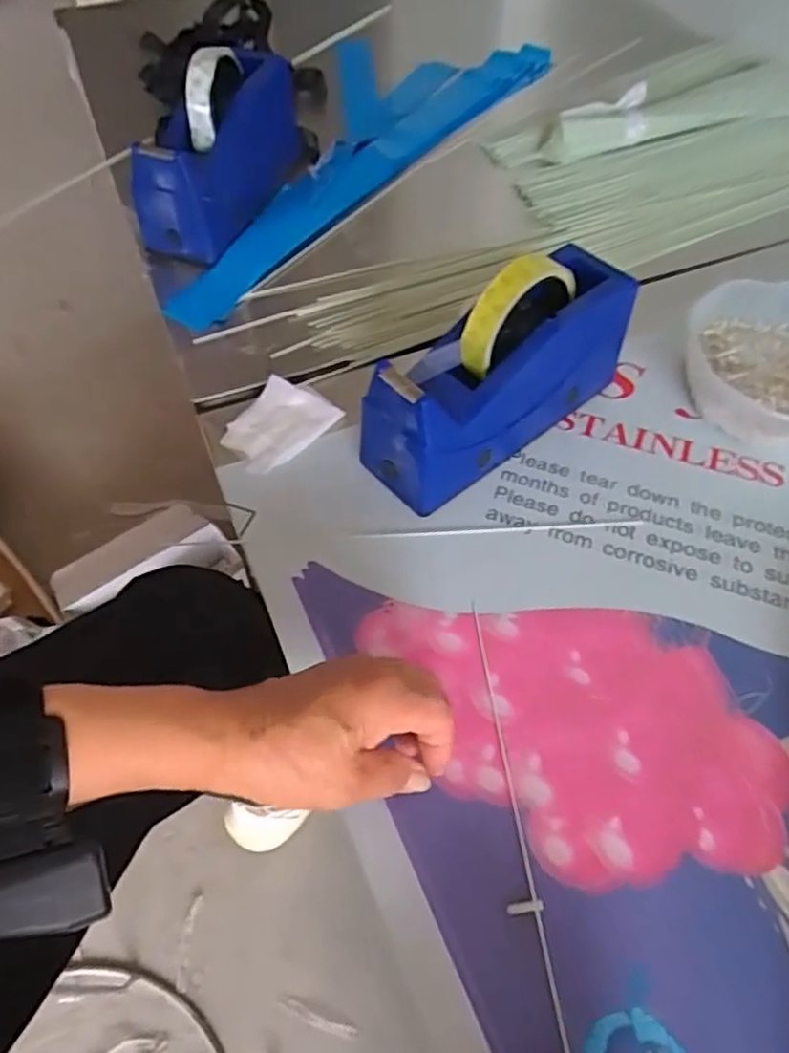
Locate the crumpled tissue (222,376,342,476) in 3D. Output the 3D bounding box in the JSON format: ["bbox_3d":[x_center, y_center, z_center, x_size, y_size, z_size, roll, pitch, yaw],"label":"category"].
[{"bbox_3d":[-0.088,-0.077,0.512,0.063,0.009,0.080,34,64,20],"label":"crumpled tissue"}]

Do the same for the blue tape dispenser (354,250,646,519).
[{"bbox_3d":[0.074,-0.110,0.467,0.204,0.118,0.065,-35,62,-21],"label":"blue tape dispenser"}]

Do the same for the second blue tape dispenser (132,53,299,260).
[{"bbox_3d":[-0.157,-0.349,0.621,0.082,0.119,0.201,15,56,8],"label":"second blue tape dispenser"}]

